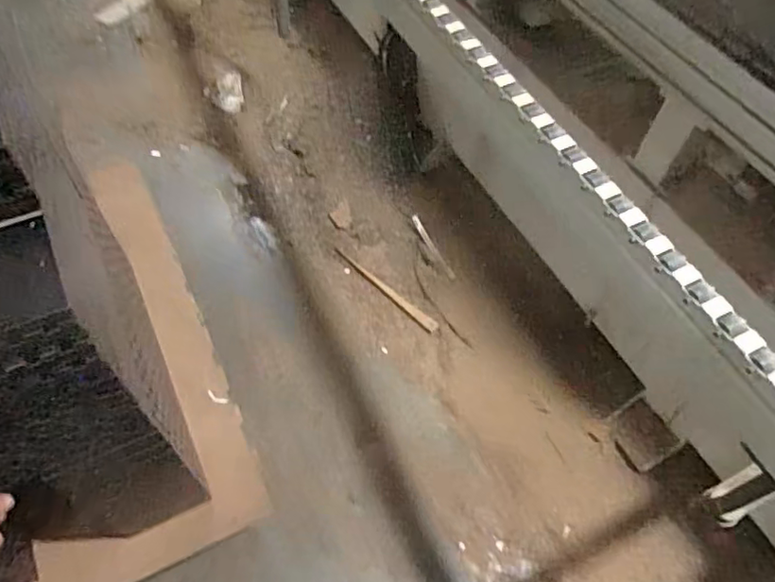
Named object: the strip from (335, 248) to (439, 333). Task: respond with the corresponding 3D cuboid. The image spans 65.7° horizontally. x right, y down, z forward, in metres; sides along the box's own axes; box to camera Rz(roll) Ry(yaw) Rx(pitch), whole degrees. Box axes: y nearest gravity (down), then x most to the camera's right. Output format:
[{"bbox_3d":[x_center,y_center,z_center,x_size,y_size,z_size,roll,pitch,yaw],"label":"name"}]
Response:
[{"bbox_3d":[-0.002,-0.010,1.764,0.390,0.021,0.040,39,64,22],"label":"strip"}]

